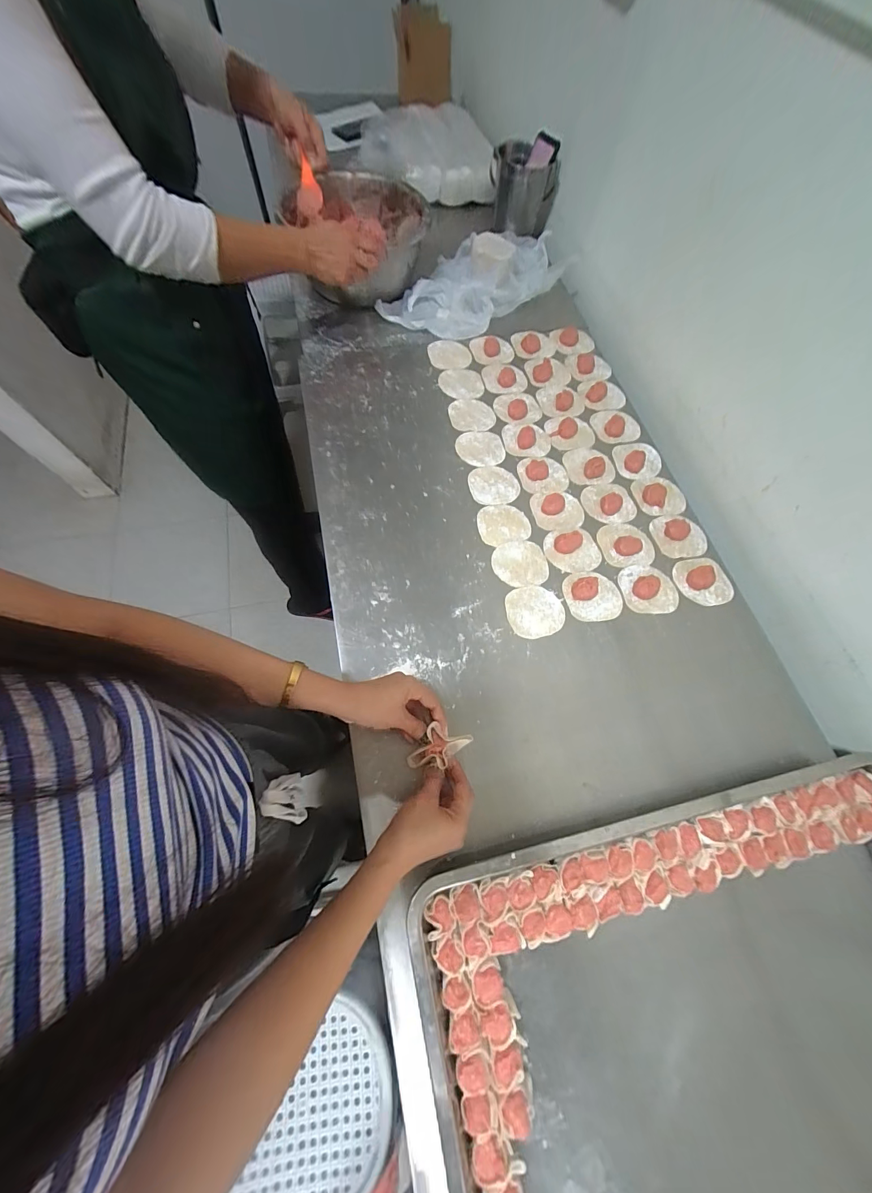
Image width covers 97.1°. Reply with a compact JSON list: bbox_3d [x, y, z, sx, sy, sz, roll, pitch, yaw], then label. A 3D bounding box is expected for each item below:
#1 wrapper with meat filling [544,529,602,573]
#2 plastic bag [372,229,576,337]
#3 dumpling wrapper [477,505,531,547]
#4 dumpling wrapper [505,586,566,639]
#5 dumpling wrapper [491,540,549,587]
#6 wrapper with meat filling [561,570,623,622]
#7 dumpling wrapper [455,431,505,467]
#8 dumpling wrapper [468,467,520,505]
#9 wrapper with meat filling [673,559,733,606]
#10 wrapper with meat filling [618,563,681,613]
[{"bbox_3d":[0.214,-0.073,0.598,0.086,0.013,0.073,1,68,-3],"label":"wrapper with meat filling"},{"bbox_3d":[0.076,-0.659,0.804,0.367,0.093,0.191,-34,74,-15],"label":"plastic bag"},{"bbox_3d":[0.109,-0.116,0.618,0.082,0.005,0.074,-15,69,-9],"label":"dumpling wrapper"},{"bbox_3d":[0.144,0.021,0.556,0.082,0.004,0.075,1,68,-3],"label":"dumpling wrapper"},{"bbox_3d":[0.129,-0.050,0.587,0.084,0.004,0.075,-8,69,-6],"label":"dumpling wrapper"},{"bbox_3d":[0.235,-0.005,0.564,0.083,0.022,0.077,1,68,-3],"label":"wrapper with meat filling"},{"bbox_3d":[0.078,-0.263,0.682,0.084,0.005,0.079,2,68,-4],"label":"dumpling wrapper"},{"bbox_3d":[0.098,-0.188,0.648,0.084,0.004,0.075,-4,68,-5],"label":"dumpling wrapper"},{"bbox_3d":[0.413,-0.025,0.588,0.079,0.020,0.082,-25,71,-13],"label":"wrapper with meat filling"},{"bbox_3d":[0.323,-0.014,0.575,0.087,0.022,0.077,2,68,-3],"label":"wrapper with meat filling"}]

